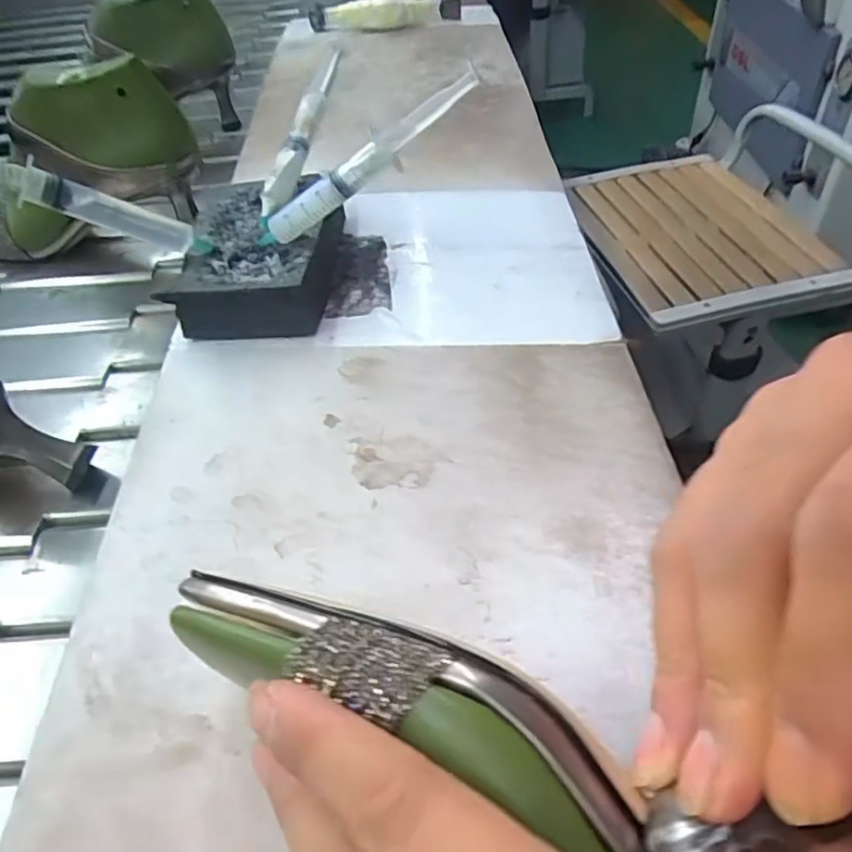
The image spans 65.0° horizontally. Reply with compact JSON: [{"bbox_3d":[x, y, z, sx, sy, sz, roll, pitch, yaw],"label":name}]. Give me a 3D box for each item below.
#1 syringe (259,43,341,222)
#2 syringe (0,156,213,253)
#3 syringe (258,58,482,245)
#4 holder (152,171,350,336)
[{"bbox_3d":[-0.080,-0.188,0.426,0.019,0.020,0.140,10,68,14],"label":"syringe"},{"bbox_3d":[-0.190,-0.119,0.329,0.167,0.021,0.014,16,35,-33],"label":"syringe"},{"bbox_3d":[-0.033,-0.136,0.350,0.145,0.018,0.013,-29,40,23],"label":"syringe"},{"bbox_3d":[-0.097,-0.104,0.403,0.087,0.036,0.130,-3,46,2],"label":"holder"}]

